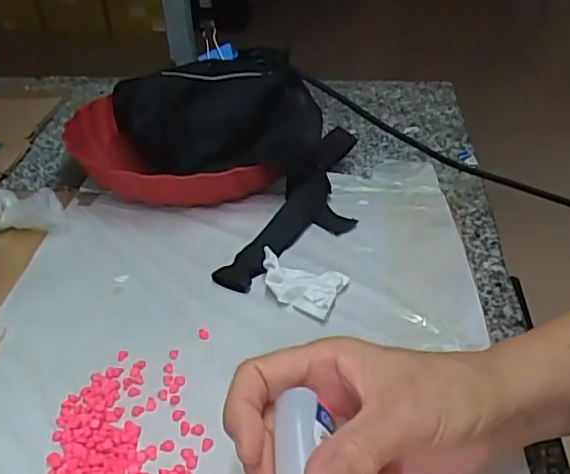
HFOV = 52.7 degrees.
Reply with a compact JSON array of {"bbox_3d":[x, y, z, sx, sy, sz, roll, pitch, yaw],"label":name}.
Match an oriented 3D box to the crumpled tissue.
[{"bbox_3d":[0.010,0.033,0.428,0.064,0.022,0.044,16,39,22],"label":"crumpled tissue"}]

